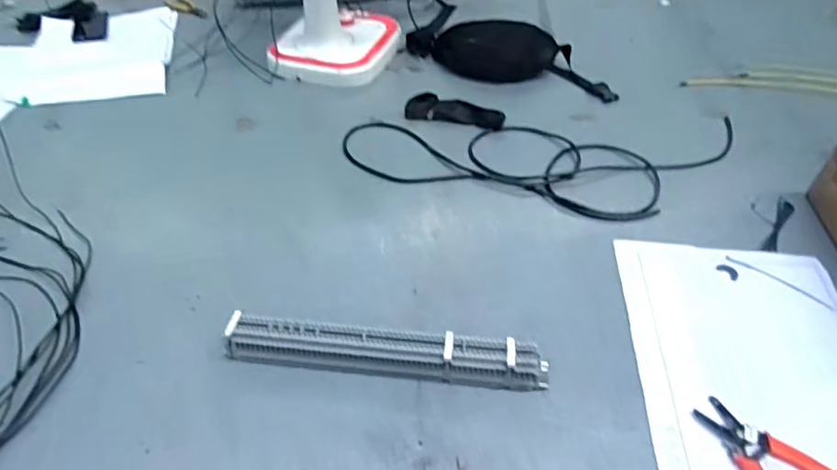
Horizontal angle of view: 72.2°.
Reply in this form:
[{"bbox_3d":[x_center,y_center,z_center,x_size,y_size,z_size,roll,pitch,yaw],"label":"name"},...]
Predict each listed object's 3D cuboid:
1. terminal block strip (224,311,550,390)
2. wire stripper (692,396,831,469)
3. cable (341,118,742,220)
[{"bbox_3d":[-0.038,0.140,0.680,0.385,0.055,0.042,5,42,3],"label":"terminal block strip"},{"bbox_3d":[0.365,0.243,0.618,0.097,0.016,0.144,-26,49,-26],"label":"wire stripper"},{"bbox_3d":[0.259,-0.135,1.029,0.760,0.013,0.301,-1,43,-2],"label":"cable"}]

